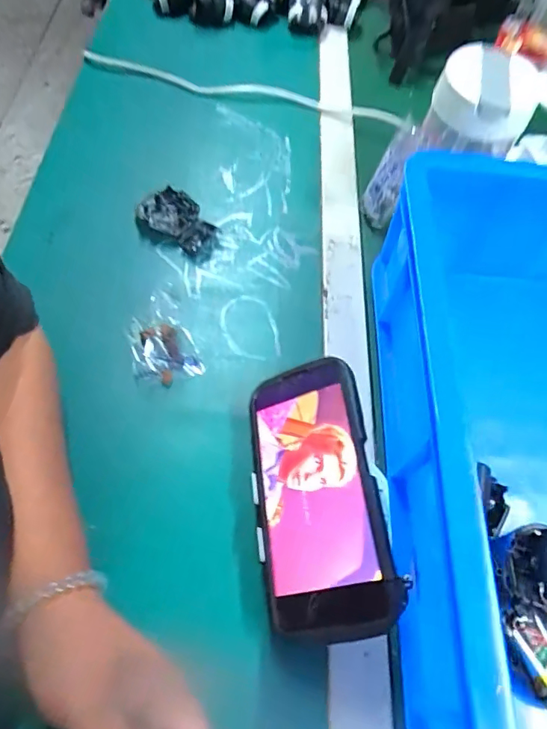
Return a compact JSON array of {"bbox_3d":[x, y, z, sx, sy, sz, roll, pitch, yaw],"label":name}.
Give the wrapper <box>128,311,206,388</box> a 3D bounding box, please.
[{"bbox_3d":[-0.095,-0.016,0.401,0.053,0.011,0.070,-16,64,-13],"label":"wrapper"}]

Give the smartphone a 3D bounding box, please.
[{"bbox_3d":[0.025,0.082,0.309,0.089,0.005,0.169,-26,57,22],"label":"smartphone"}]

